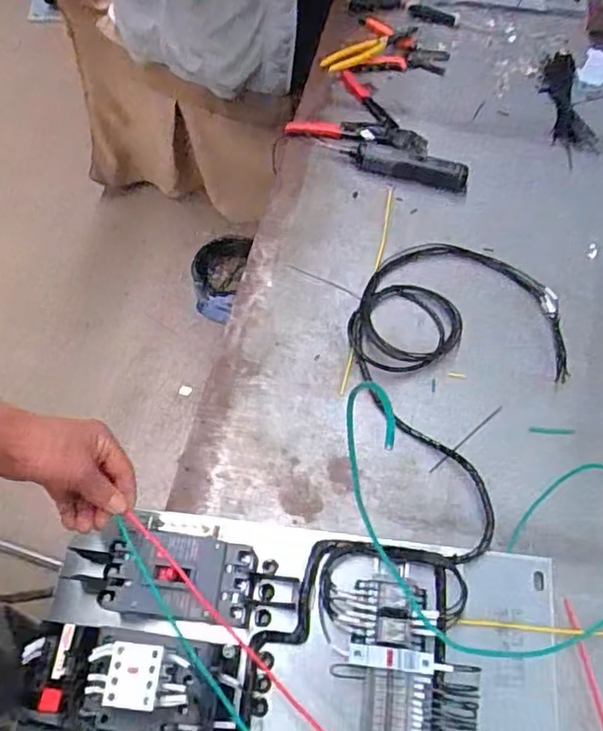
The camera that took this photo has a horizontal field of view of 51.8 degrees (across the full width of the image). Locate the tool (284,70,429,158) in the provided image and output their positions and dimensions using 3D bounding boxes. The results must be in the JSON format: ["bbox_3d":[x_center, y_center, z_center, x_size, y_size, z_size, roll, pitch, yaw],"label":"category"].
[{"bbox_3d":[0.096,-0.373,0.914,0.195,0.019,0.142,16,66,9],"label":"tool"}]

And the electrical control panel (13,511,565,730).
[{"bbox_3d":[0.001,0.337,0.511,0.468,0.156,0.410,6,64,4],"label":"electrical control panel"}]

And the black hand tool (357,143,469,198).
[{"bbox_3d":[0.154,-0.273,0.866,0.153,0.019,0.042,18,66,9],"label":"black hand tool"}]

